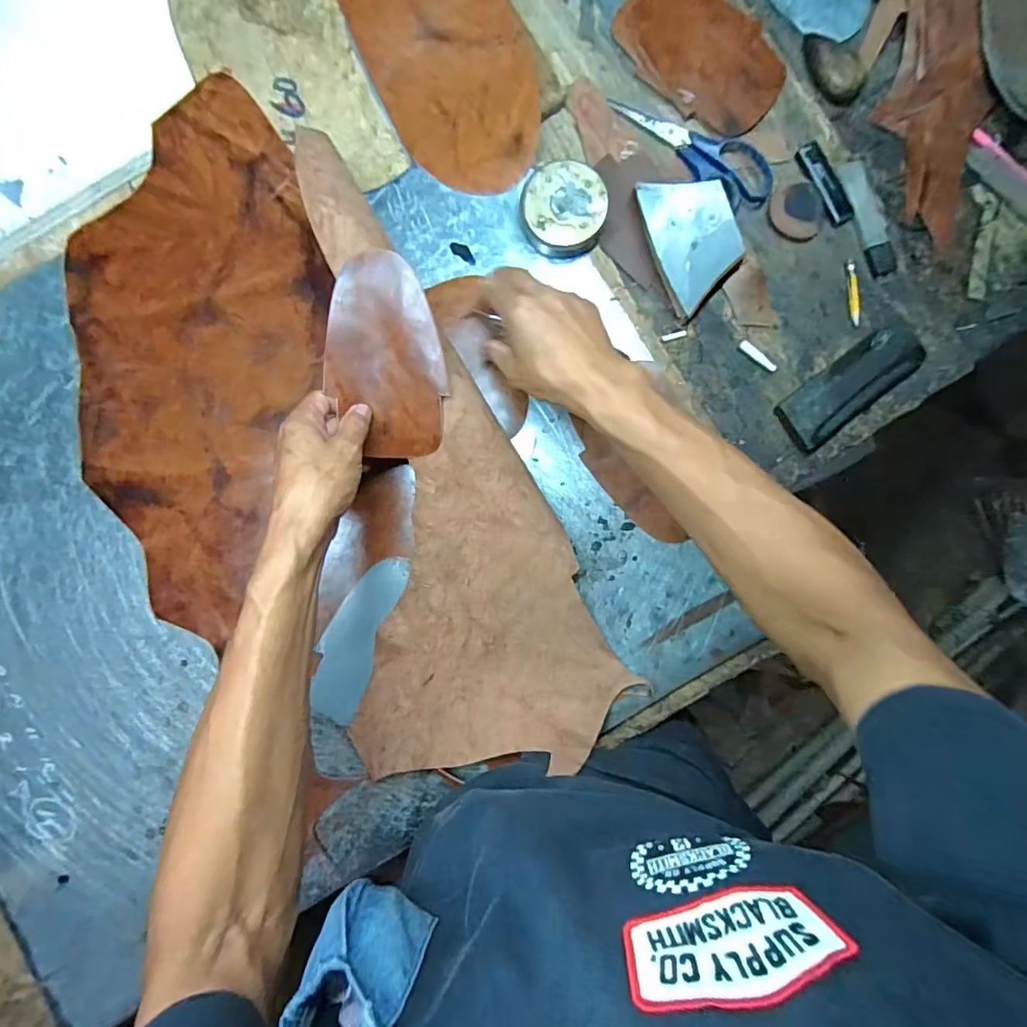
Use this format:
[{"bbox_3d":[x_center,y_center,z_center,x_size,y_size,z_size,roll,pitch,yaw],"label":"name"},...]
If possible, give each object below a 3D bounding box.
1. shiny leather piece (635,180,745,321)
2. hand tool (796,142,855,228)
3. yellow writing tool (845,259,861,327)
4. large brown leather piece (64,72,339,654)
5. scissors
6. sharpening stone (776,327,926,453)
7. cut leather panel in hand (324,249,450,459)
[{"bbox_3d":[0.167,-0.253,0.490,0.076,0.031,0.121,-15,93,-1],"label":"shiny leather piece"},{"bbox_3d":[0.303,-0.320,0.505,0.029,0.006,0.082,-28,94,-1],"label":"hand tool"},{"bbox_3d":[0.332,-0.215,0.507,0.012,0.004,0.064,-4,93,-2],"label":"yellow writing tool"},{"bbox_3d":[-0.291,-0.134,0.475,0.226,0.014,0.464,5,91,-1],"label":"large brown leather piece"},{"bbox_3d":[0.174,-0.353,0.499,0.171,0.012,0.058,35,91,-3],"label":"scissors"},{"bbox_3d":[0.325,-0.123,0.502,0.151,0.019,0.054,-38,94,0],"label":"sharpening stone"},{"bbox_3d":[-0.102,-0.119,0.412,0.090,0.012,0.152,-6,113,7],"label":"cut leather panel in hand"}]

